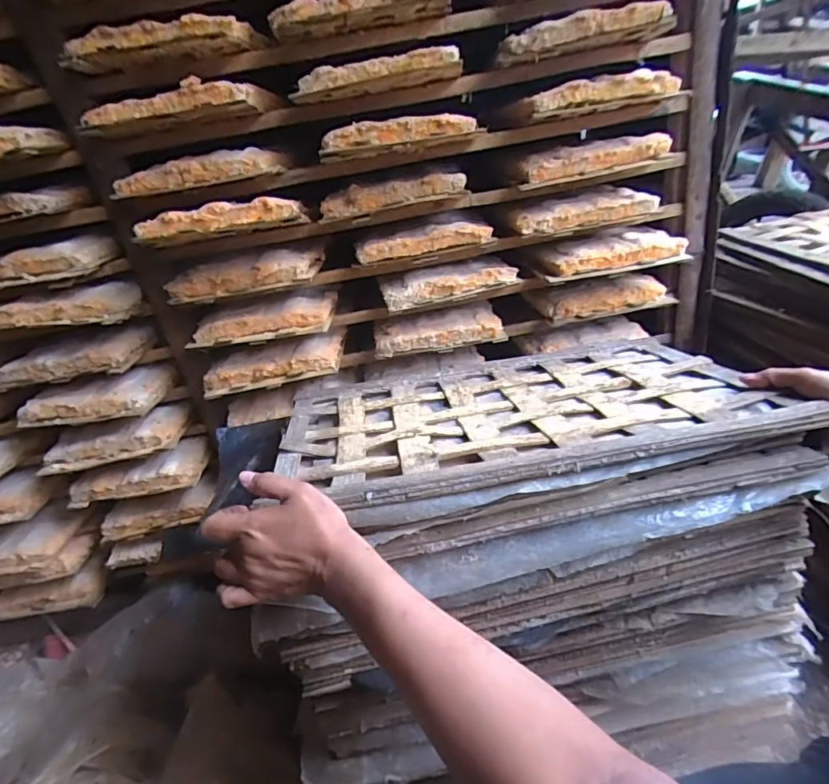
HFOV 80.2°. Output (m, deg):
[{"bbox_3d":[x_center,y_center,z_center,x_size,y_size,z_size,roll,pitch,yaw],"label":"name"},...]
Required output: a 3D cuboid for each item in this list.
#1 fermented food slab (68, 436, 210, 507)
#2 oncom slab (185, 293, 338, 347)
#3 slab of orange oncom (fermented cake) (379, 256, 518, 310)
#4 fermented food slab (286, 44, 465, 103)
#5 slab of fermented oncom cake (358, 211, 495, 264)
[{"bbox_3d":[-0.509,0.145,0.910,0.236,0.055,0.094,-11,28,-6],"label":"fermented food slab"},{"bbox_3d":[-0.246,-0.118,0.825,0.241,0.041,0.100,-15,29,-12],"label":"oncom slab"},{"bbox_3d":[0.056,-0.190,0.837,0.218,0.045,0.077,-9,28,-2],"label":"slab of orange oncom (fermented cake)"},{"bbox_3d":[-0.054,-0.443,0.688,0.239,0.038,0.047,-9,28,-3],"label":"fermented food slab"},{"bbox_3d":[0.013,-0.254,0.810,0.223,0.039,0.100,-5,28,5],"label":"slab of fermented oncom cake"}]

